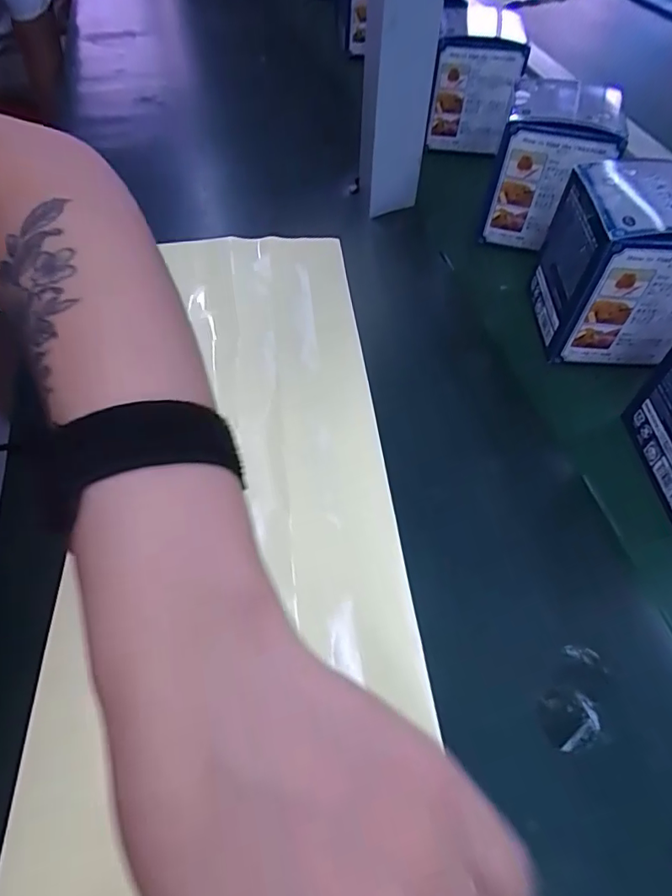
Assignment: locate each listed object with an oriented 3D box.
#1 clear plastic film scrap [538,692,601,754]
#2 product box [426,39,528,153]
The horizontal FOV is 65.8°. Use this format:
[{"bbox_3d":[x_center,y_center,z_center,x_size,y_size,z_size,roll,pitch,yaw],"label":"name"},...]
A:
[{"bbox_3d":[0.099,0.114,0.218,0.023,0.004,0.021,2,52,-3],"label":"clear plastic film scrap"},{"bbox_3d":[0.123,-0.321,0.477,0.075,0.086,0.022,-1,53,-5],"label":"product box"}]

